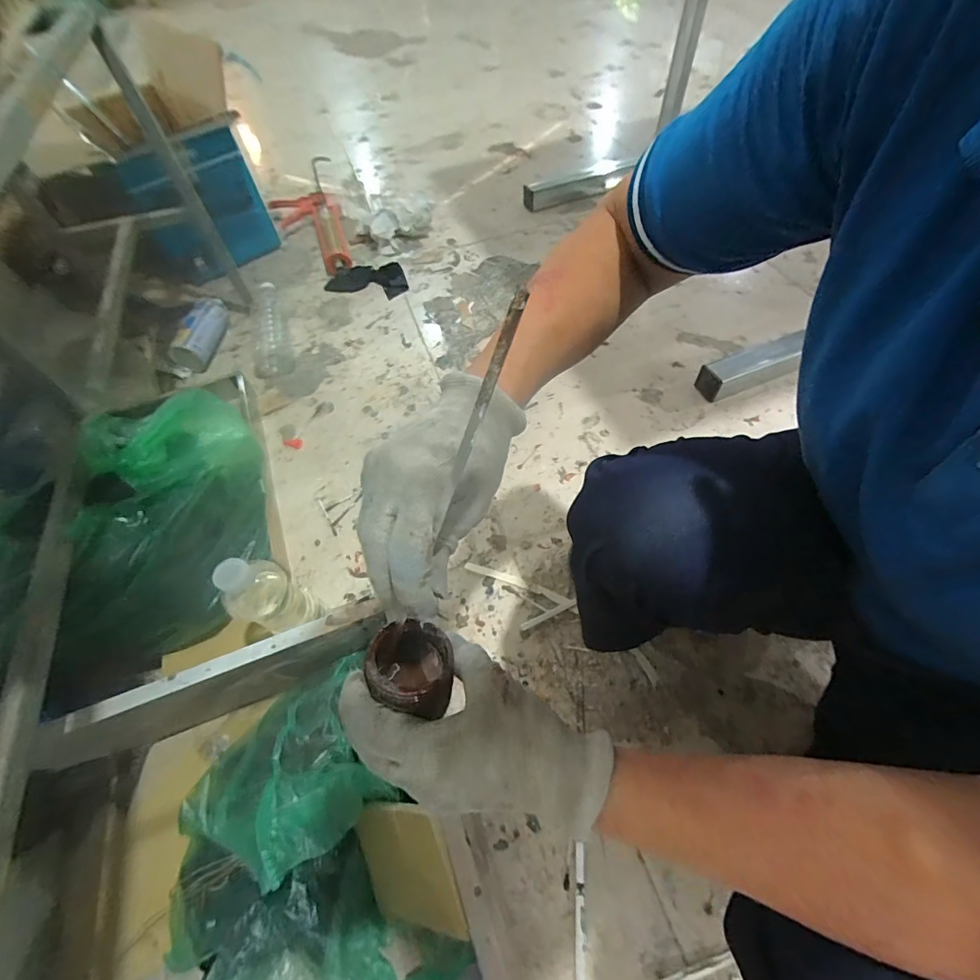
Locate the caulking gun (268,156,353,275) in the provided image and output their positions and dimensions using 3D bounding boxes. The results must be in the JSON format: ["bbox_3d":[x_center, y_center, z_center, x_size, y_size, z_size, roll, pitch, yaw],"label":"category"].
[{"bbox_3d":[-0.476,-0.723,1.157,0.176,0.081,0.473,-19,59,-9],"label":"caulking gun"}]

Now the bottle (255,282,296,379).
[{"bbox_3d":[-0.468,-0.345,0.932,0.077,0.055,0.258,-15,58,-7],"label":"bottle"}]

